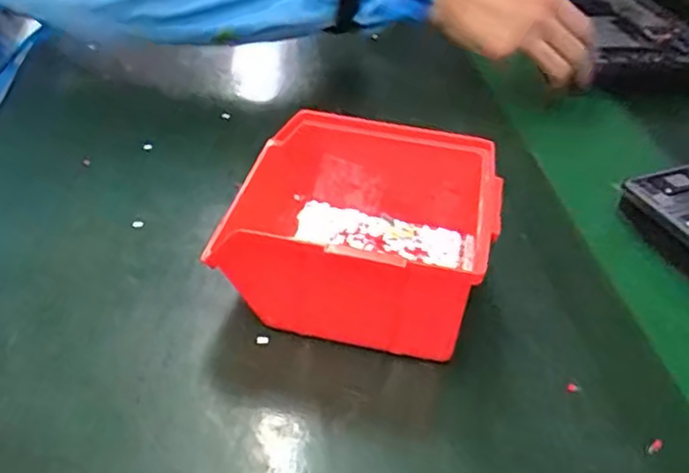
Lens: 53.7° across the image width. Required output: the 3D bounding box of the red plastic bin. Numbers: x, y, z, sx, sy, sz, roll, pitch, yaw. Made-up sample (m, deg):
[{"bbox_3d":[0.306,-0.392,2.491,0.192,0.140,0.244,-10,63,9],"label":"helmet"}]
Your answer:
[{"bbox_3d":[0.005,-0.004,0.369,0.135,0.067,0.116,11,41,6],"label":"red plastic bin"}]

